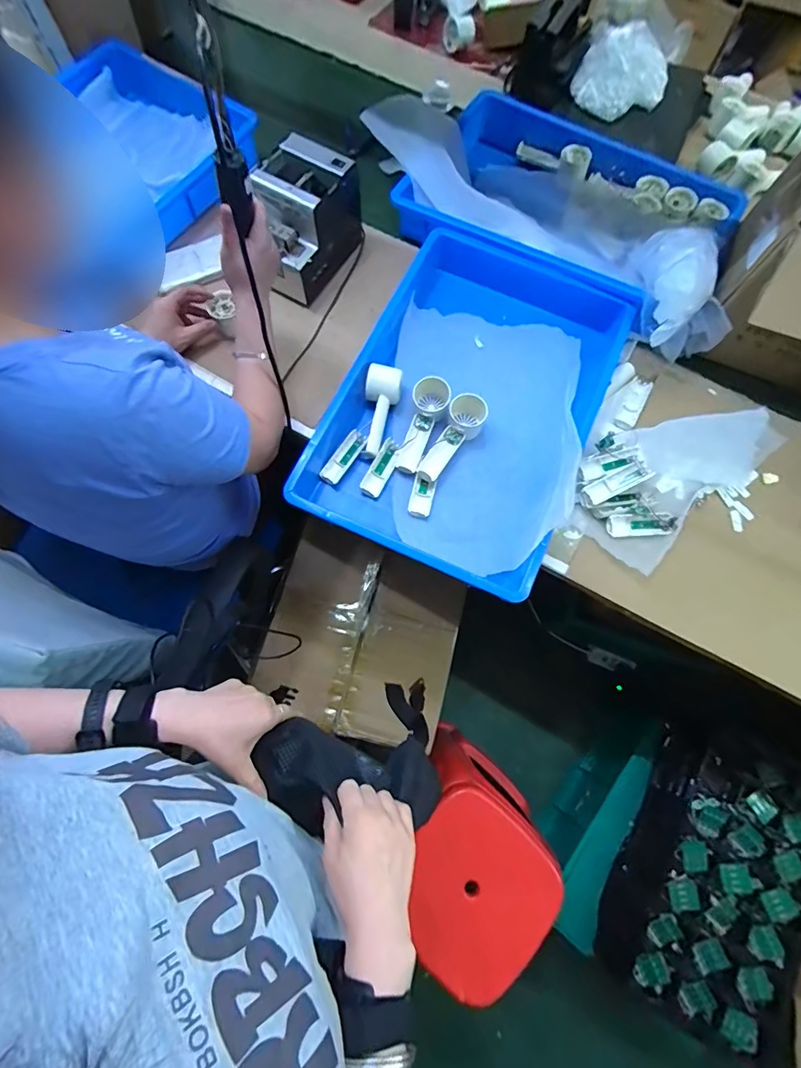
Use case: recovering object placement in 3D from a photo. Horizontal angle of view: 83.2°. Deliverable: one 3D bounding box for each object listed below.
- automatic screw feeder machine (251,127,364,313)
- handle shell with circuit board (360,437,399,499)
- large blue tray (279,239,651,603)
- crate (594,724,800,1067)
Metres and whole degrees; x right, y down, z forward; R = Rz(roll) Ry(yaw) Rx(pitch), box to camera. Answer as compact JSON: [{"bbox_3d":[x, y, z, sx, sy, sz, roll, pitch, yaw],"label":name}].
[{"bbox_3d":[-0.172,-0.524,0.764,0.132,0.140,0.200,30,75,7],"label":"automatic screw feeder machine"},{"bbox_3d":[-0.029,-0.104,0.716,0.030,0.023,0.095,26,74,6],"label":"handle shell with circuit board"},{"bbox_3d":[0.114,-0.211,0.732,0.373,0.089,0.557,24,74,5],"label":"large blue tray"},{"bbox_3d":[0.660,0.705,0.940,0.314,0.134,0.537,30,75,7],"label":"crate"}]

